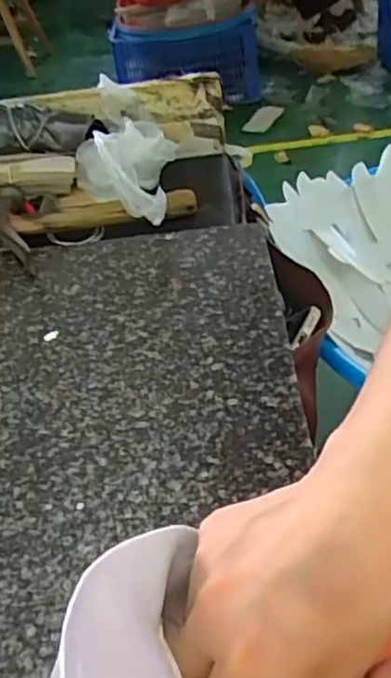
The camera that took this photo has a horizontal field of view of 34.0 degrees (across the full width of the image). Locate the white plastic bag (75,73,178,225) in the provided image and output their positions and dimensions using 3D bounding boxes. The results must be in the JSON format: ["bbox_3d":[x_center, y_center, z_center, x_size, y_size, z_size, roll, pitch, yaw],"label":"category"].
[{"bbox_3d":[-0.068,-0.178,0.624,0.102,0.071,0.184,-11,43,-4],"label":"white plastic bag"}]

